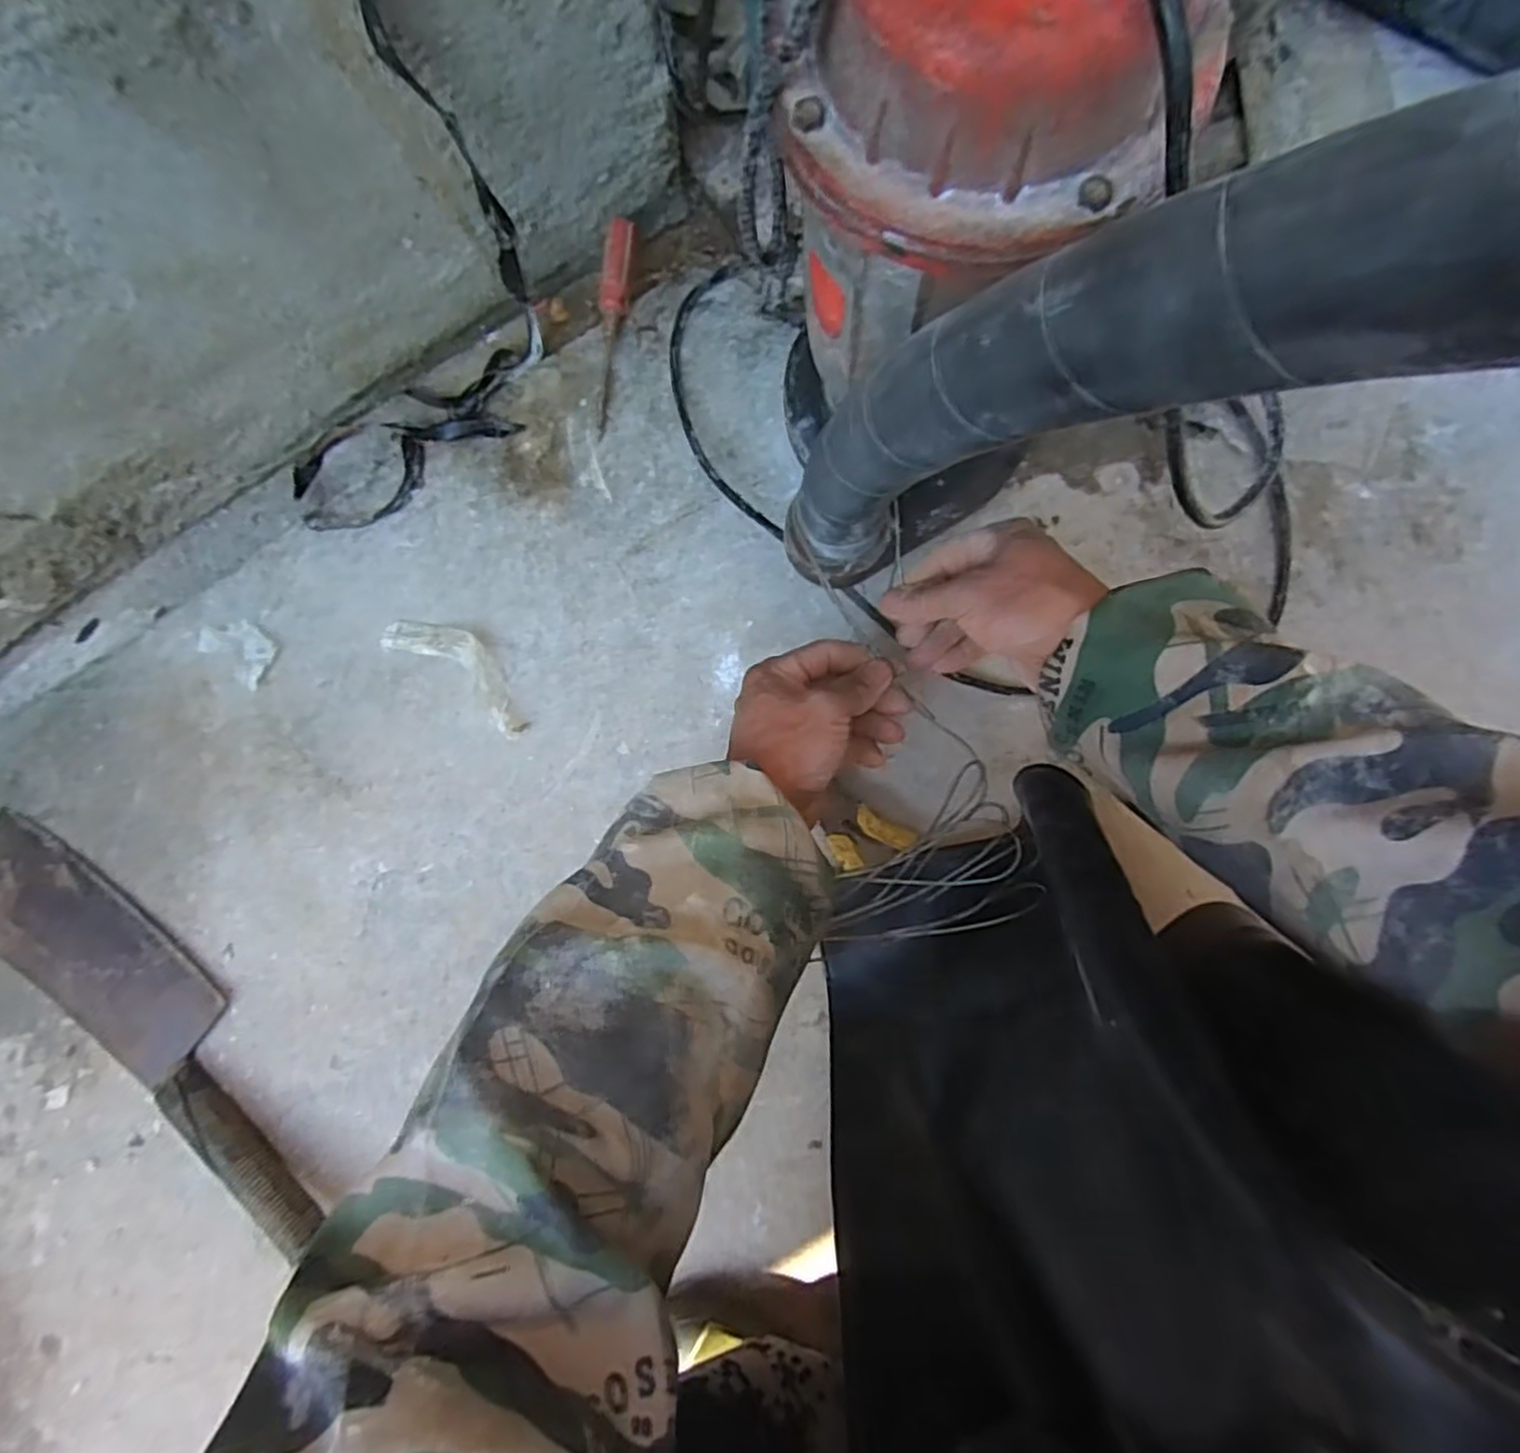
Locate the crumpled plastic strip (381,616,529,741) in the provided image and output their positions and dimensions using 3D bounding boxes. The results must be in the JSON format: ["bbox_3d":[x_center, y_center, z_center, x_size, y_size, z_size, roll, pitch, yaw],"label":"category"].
[{"bbox_3d":[-0.219,-0.044,0.531,0.126,0.017,0.045,35,90,4],"label":"crumpled plastic strip"}]

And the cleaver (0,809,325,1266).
[{"bbox_3d":[-0.451,0.219,0.537,0.383,0.027,0.094,41,91,4],"label":"cleaver"}]

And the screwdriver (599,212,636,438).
[{"bbox_3d":[-0.108,-0.291,0.533,0.020,0.017,0.148,9,101,3],"label":"screwdriver"}]

